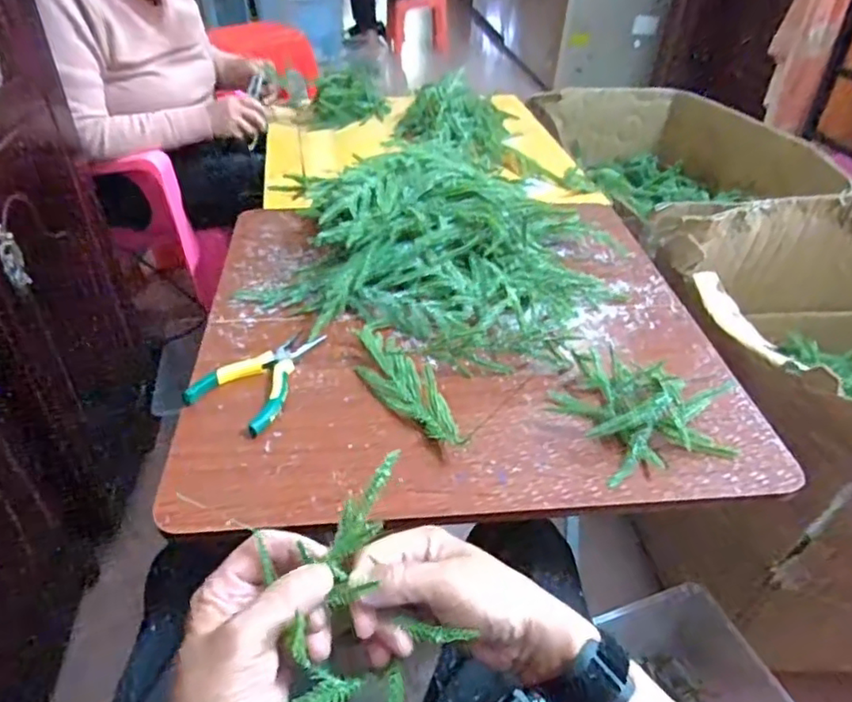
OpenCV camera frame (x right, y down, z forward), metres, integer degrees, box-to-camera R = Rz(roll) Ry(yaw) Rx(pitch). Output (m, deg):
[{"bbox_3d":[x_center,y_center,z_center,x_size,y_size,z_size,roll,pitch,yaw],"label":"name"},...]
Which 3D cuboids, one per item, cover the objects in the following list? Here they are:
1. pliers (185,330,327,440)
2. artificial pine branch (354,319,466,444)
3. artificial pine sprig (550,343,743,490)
[{"bbox_3d":[-0.166,0.022,0.629,0.092,0.011,0.142,19,42,19],"label":"pliers"},{"bbox_3d":[-0.030,0.026,0.627,0.060,0.026,0.211,-16,43,-21],"label":"artificial pine branch"},{"bbox_3d":[0.229,0.041,0.597,0.182,0.047,0.137,-10,41,-15],"label":"artificial pine sprig"}]

